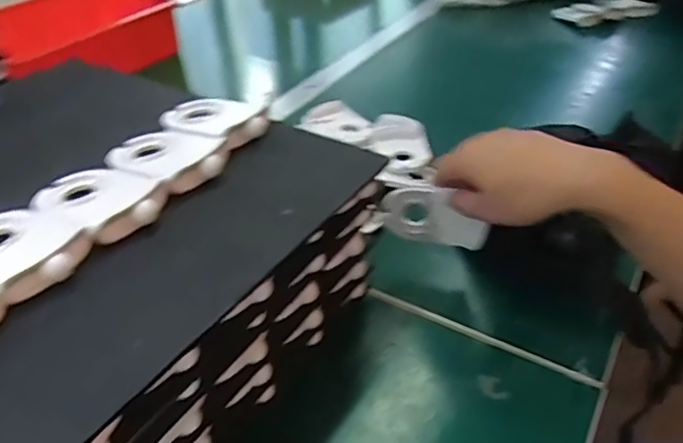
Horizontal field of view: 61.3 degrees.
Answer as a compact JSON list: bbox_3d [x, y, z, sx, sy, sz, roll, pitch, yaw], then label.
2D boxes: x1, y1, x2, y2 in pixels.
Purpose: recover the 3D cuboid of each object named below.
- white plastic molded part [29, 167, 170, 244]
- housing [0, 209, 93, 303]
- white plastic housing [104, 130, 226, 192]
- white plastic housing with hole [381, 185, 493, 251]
[{"bbox_3d":[-0.155,-0.017,0.368,0.085,0.018,0.058,23,44,29],"label":"white plastic molded part"},{"bbox_3d":[-0.188,0.013,0.329,0.084,0.017,0.058,22,44,28],"label":"housing"},{"bbox_3d":[-0.125,-0.049,0.409,0.085,0.017,0.062,25,45,31],"label":"white plastic housing"},{"bbox_3d":[0.078,-0.005,0.487,0.089,0.058,0.010,16,40,14],"label":"white plastic housing with hole"}]

